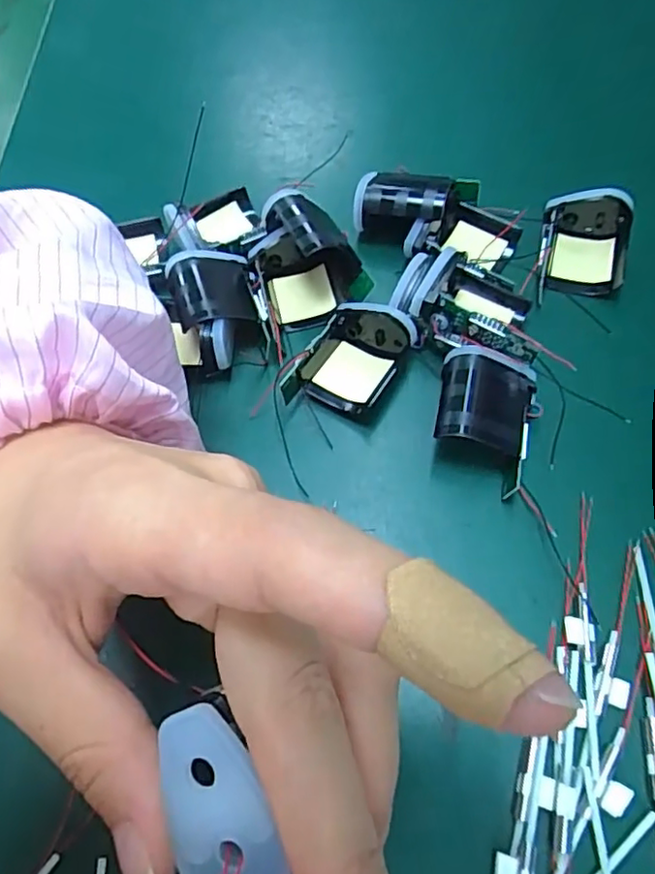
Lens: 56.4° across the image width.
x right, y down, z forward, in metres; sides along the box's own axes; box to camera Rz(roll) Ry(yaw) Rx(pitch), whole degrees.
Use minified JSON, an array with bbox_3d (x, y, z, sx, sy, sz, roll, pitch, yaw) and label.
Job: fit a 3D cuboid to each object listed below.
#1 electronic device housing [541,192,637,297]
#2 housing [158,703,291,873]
[{"bbox_3d":[0.113,-0.086,0.266,0.036,0.017,0.041,12,66,9],"label":"electronic device housing"},{"bbox_3d":[-0.021,0.068,0.110,0.017,0.009,0.034,-21,65,-7],"label":"housing"}]

